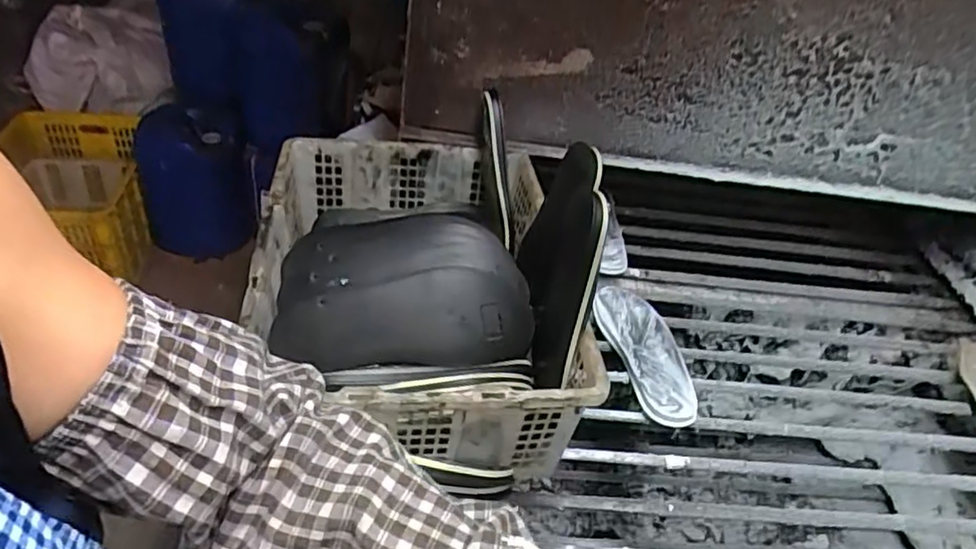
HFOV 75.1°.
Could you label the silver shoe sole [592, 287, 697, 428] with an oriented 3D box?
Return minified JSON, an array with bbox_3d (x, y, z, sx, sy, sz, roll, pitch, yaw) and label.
[{"bbox_3d":[0.239,0.111,0.934,0.106,0.026,0.247,-7,42,-15],"label":"silver shoe sole"}]

